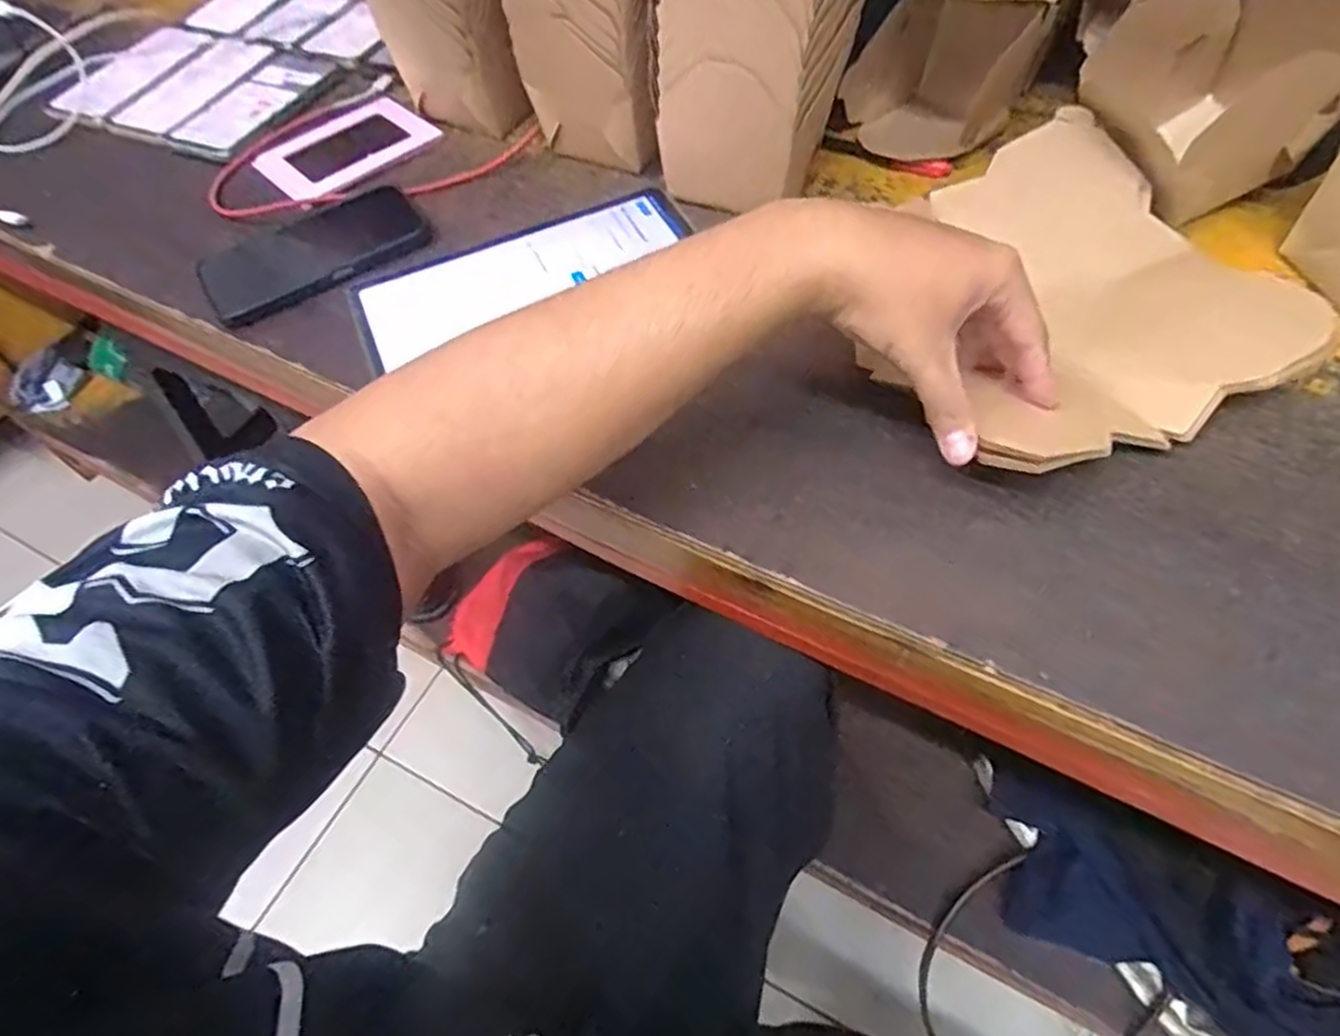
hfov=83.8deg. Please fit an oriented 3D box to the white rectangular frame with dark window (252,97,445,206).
[{"bbox_3d":[-0.289,-0.332,0.666,0.139,0.008,0.112,-40,62,-21],"label":"white rectangular frame with dark window"}]

